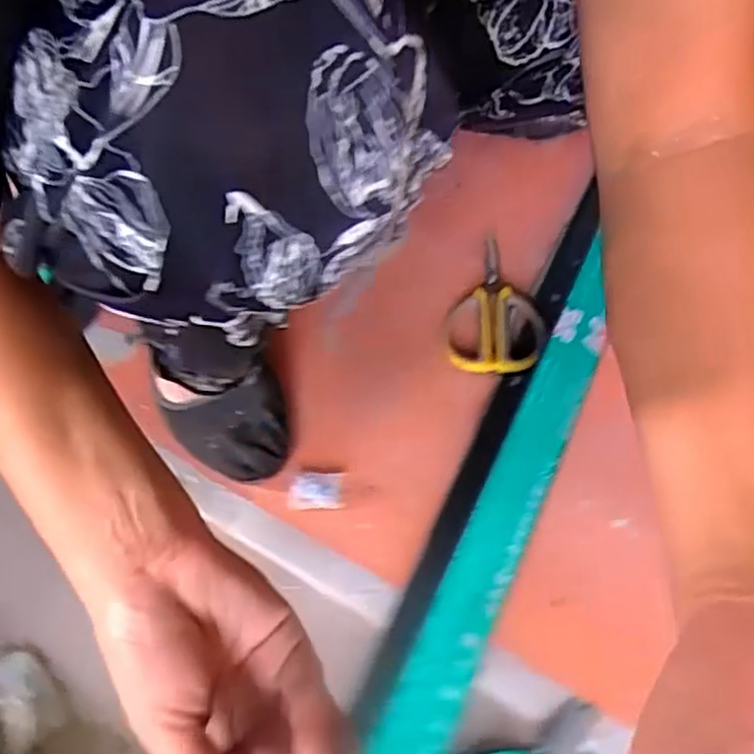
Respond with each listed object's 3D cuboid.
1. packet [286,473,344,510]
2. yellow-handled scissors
[{"bbox_3d":[-0.051,0.092,0.579,0.042,0.007,0.030,2,64,-3],"label":"packet"},{"bbox_3d":[0.106,-0.066,0.655,0.085,0.012,0.136,-3,59,7],"label":"yellow-handled scissors"}]

